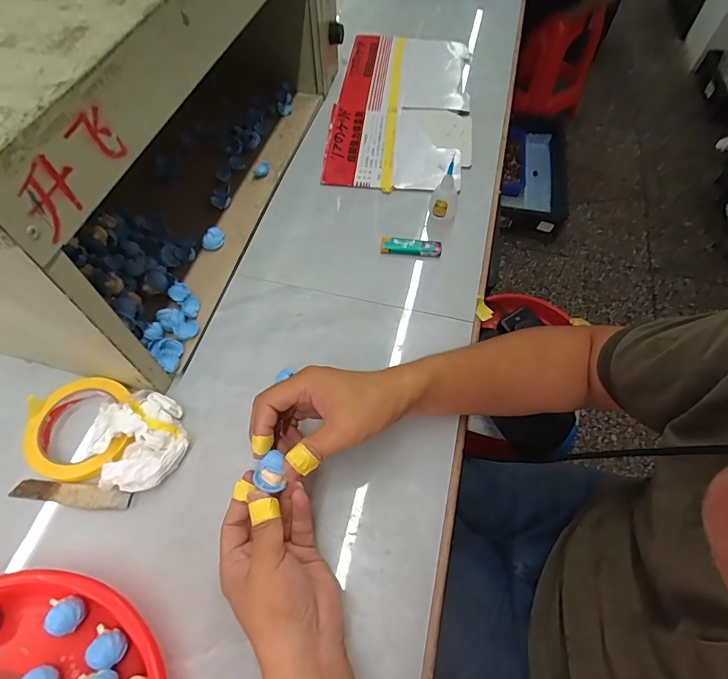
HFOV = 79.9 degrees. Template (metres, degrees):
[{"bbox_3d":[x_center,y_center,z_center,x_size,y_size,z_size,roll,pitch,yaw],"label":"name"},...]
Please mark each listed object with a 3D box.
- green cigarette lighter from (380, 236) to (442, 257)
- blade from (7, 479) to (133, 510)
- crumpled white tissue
[{"bbox_3d":[0.063,-0.123,0.580,0.079,0.018,0.020,7,60,2],"label":"green cigarette lighter"},{"bbox_3d":[-0.285,0.150,0.421,0.118,0.007,0.021,5,67,8],"label":"blade"},{"bbox_3d":[-0.220,0.098,0.432,0.079,0.039,0.095,-18,62,-12],"label":"crumpled white tissue"}]

